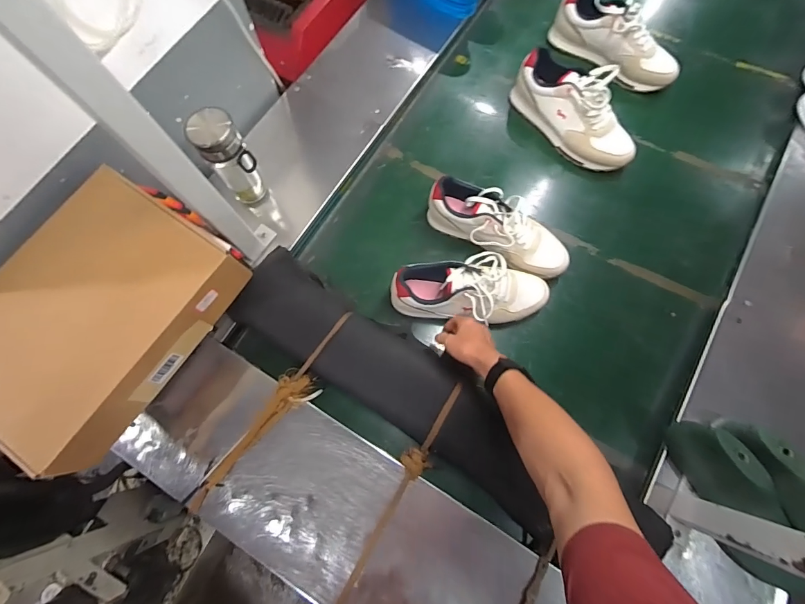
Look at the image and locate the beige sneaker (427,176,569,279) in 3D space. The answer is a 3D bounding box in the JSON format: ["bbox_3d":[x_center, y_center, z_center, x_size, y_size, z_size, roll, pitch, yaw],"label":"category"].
[{"bbox_3d":[0.185,-0.133,0.766,0.294,0.122,0.107,28,75,8],"label":"beige sneaker"}]

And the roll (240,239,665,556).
[{"bbox_3d":[0.052,0.194,0.704,0.812,0.090,0.184,33,76,9],"label":"roll"}]

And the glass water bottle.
[{"bbox_3d":[-0.310,-0.251,0.729,0.075,0.215,0.074,-34,76,-10],"label":"glass water bottle"}]

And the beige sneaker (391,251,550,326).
[{"bbox_3d":[0.129,-0.016,0.732,0.288,0.106,0.112,2,73,-8],"label":"beige sneaker"}]

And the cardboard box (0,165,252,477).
[{"bbox_3d":[-0.449,0.016,0.565,0.266,0.094,0.369,34,76,9],"label":"cardboard box"}]

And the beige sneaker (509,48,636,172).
[{"bbox_3d":[0.374,-0.409,0.845,0.108,0.131,0.302,-37,77,-10],"label":"beige sneaker"}]

